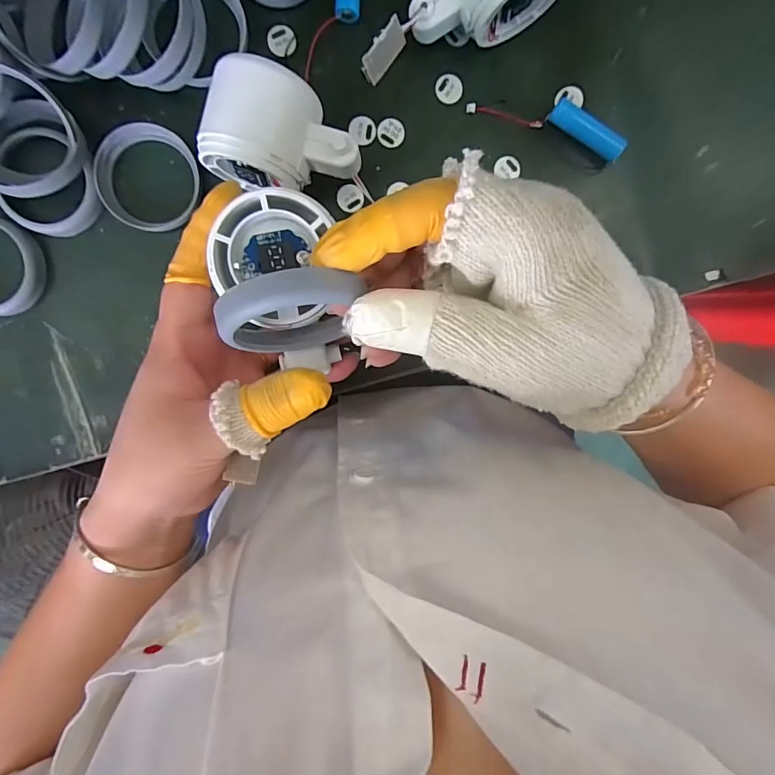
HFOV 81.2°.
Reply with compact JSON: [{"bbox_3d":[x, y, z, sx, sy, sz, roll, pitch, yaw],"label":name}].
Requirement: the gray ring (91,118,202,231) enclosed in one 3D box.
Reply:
[{"bbox_3d":[-0.143,-0.126,0.271,0.057,0.010,0.062,-1,98,-5],"label":"gray ring"}]

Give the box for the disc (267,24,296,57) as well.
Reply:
[{"bbox_3d":[-0.064,-0.209,0.272,0.016,0.004,0.017,-1,98,-5],"label":"disc"}]

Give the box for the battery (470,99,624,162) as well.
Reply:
[{"bbox_3d":[0.100,-0.166,0.281,0.098,0.016,0.020,20,96,6],"label":"battery"}]

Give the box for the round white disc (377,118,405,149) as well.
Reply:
[{"bbox_3d":[0.002,-0.160,0.283,0.017,0.004,0.017,-1,98,-5],"label":"round white disc"}]

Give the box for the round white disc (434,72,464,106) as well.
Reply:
[{"bbox_3d":[0.039,-0.187,0.283,0.017,0.004,0.017,-1,98,-5],"label":"round white disc"}]

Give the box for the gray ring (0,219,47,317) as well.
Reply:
[{"bbox_3d":[-0.238,-0.072,0.267,0.060,0.011,0.056,-1,98,-5],"label":"gray ring"}]

